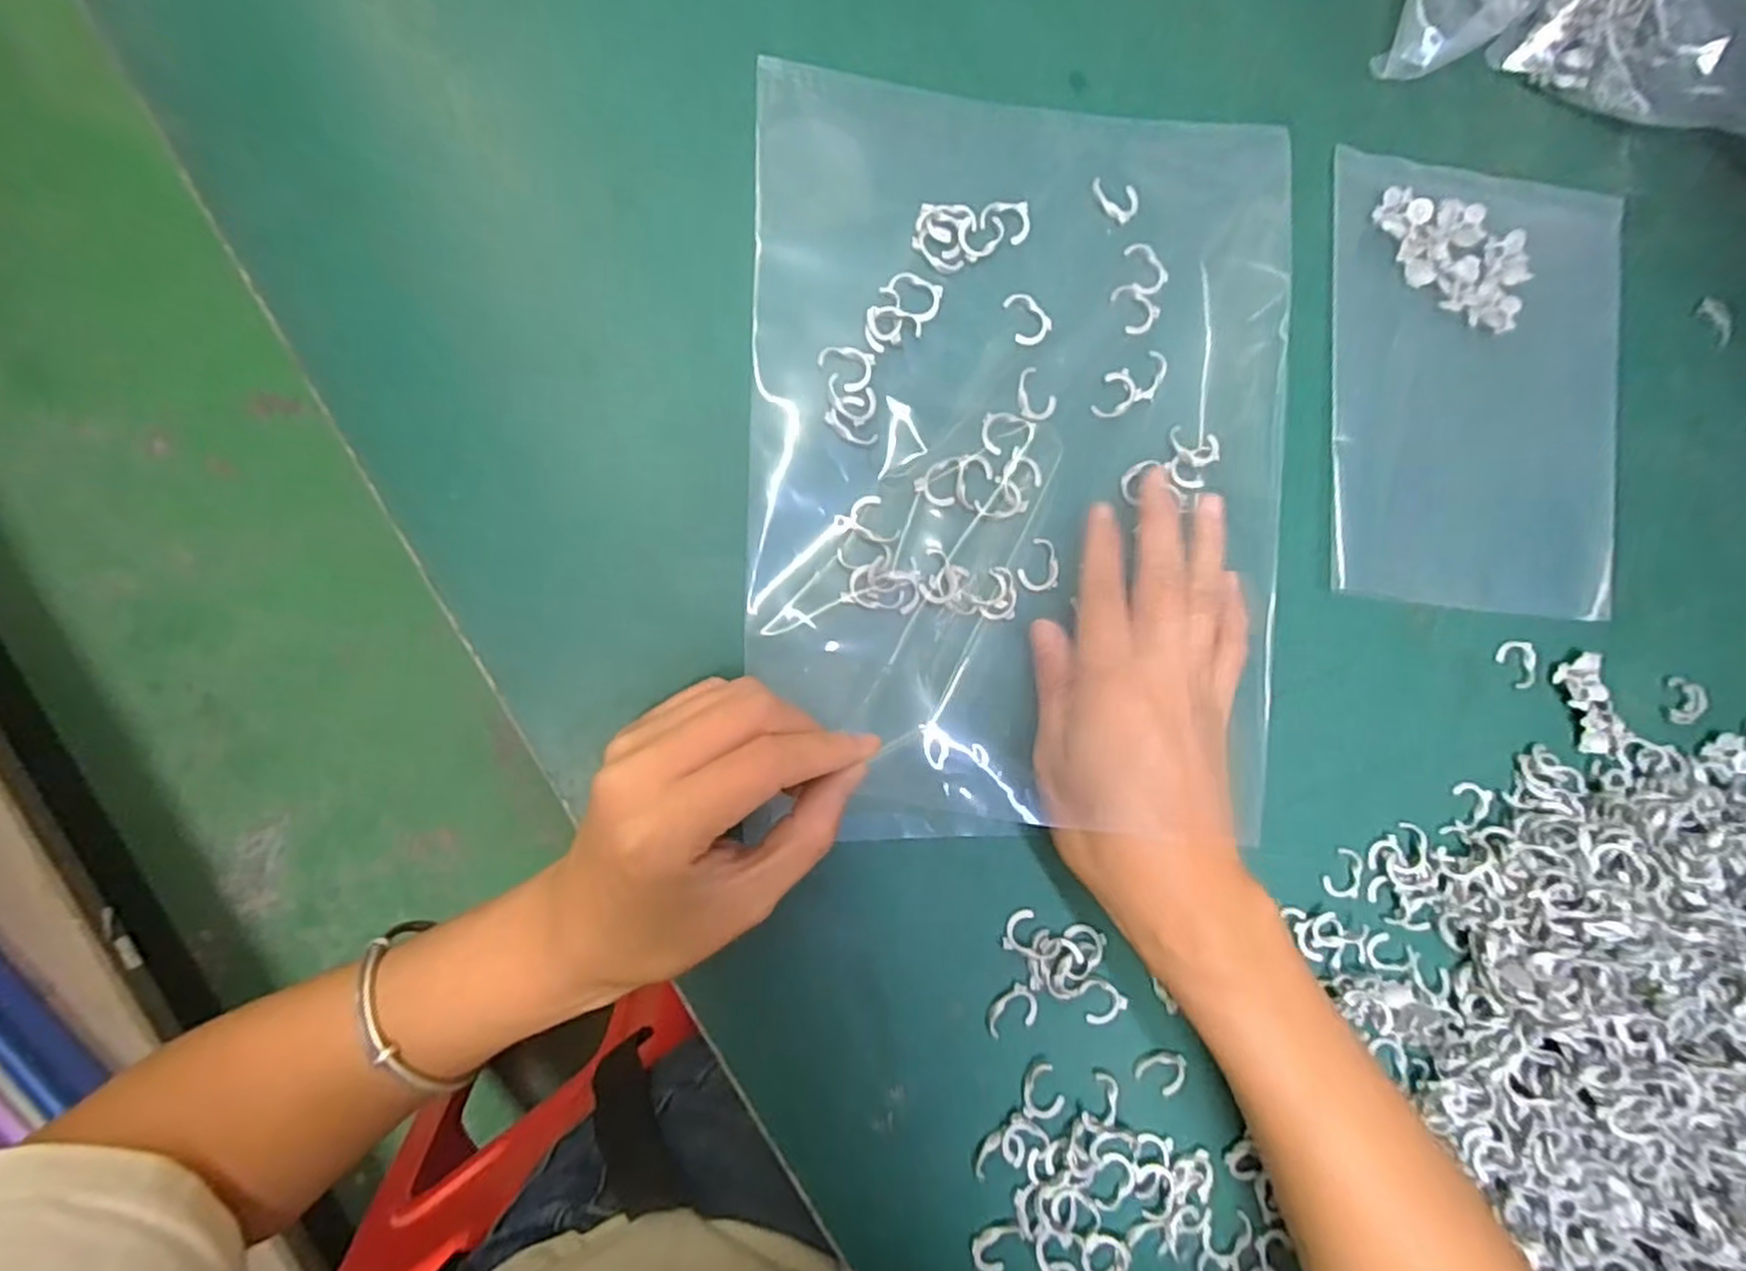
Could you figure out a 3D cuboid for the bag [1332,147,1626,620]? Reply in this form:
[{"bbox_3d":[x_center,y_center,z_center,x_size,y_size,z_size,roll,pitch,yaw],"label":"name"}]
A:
[{"bbox_3d":[0.275,-0.113,0.345,0.150,0.009,0.197,4,87,-9],"label":"bag"}]

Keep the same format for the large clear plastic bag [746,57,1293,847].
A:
[{"bbox_3d":[0.060,-0.073,0.294,0.208,0.037,0.293,1,88,-9],"label":"large clear plastic bag"}]

